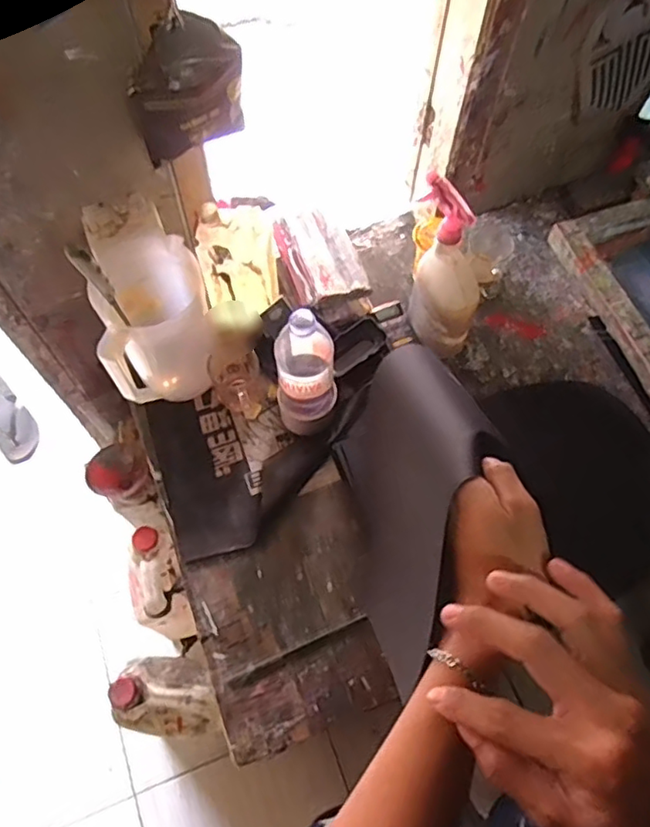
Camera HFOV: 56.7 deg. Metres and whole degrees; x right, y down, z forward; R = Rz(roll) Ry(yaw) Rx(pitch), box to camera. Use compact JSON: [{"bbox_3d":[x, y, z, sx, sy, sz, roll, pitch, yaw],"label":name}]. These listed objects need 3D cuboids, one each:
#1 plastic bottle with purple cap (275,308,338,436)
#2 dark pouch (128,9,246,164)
[{"bbox_3d":[-0.023,-0.056,0.772,0.076,0.208,0.082,-2,64,-1],"label":"plastic bottle with purple cap"},{"bbox_3d":[-0.150,-0.358,0.668,0.128,0.154,0.029,-25,66,-12],"label":"dark pouch"}]

